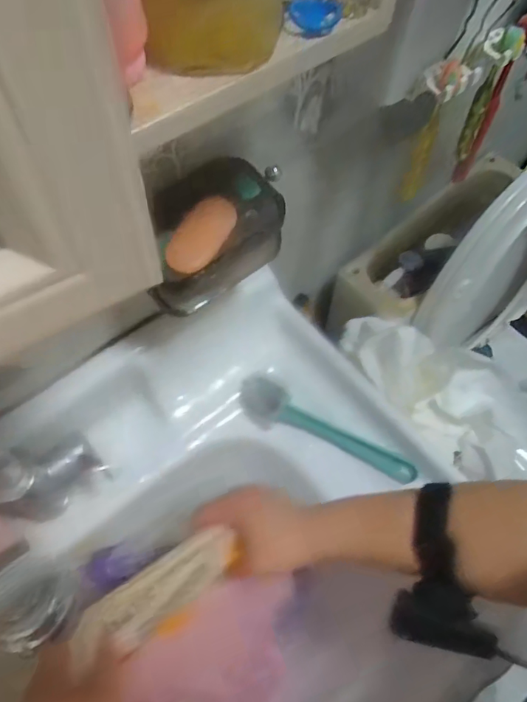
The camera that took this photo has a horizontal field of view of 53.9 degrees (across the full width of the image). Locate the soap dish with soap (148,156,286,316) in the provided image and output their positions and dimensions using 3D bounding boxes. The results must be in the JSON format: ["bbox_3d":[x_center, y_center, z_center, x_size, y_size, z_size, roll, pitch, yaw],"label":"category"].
[{"bbox_3d":[-0.049,-0.101,0.452,0.130,0.067,0.079,-37,68,-20],"label":"soap dish with soap"}]

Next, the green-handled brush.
[{"bbox_3d":[0.066,0.092,0.578,0.211,0.035,0.045,29,63,13],"label":"green-handled brush"}]

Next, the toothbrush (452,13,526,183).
[{"bbox_3d":[0.221,-0.236,0.512,0.015,0.174,0.020,37,66,17],"label":"toothbrush"}]

